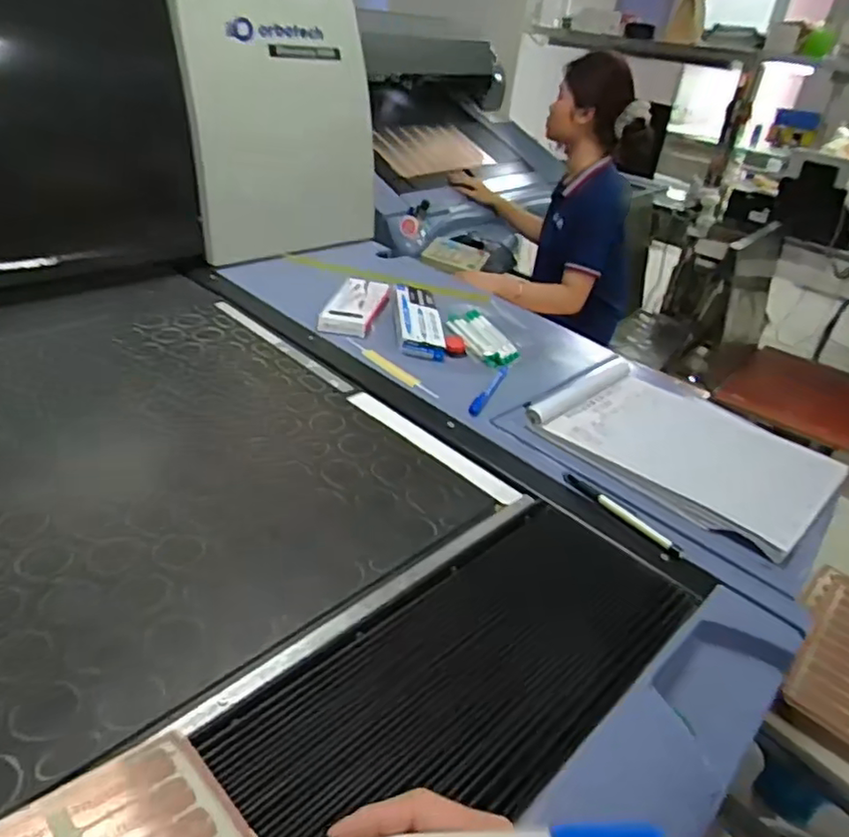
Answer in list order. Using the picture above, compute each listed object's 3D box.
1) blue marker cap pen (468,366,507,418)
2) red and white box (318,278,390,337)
[{"bbox_3d":[0.085,-0.036,0.836,0.017,0.018,0.135,18,33,16],"label":"blue marker cap pen"},{"bbox_3d":[-0.107,-0.175,0.992,0.077,0.031,0.172,12,32,8],"label":"red and white box"}]

